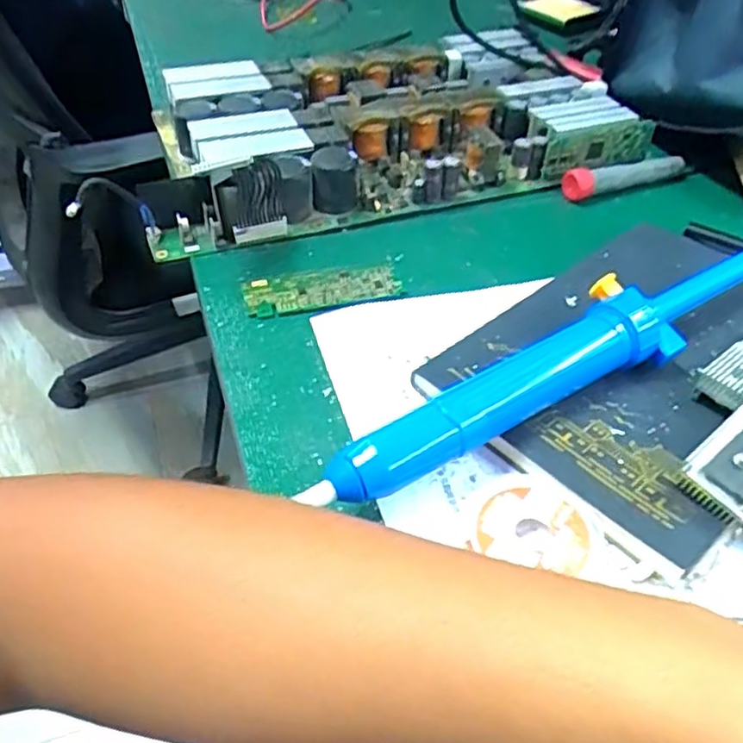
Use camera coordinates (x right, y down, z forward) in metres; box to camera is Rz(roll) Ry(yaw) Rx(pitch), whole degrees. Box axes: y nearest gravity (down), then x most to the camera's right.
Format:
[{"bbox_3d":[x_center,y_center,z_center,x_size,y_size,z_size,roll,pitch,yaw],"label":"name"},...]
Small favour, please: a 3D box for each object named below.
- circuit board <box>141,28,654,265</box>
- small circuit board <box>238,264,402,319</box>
[{"bbox_3d":[0.013,-0.182,0.485,0.347,0.041,0.207,-14,47,-15],"label":"circuit board"},{"bbox_3d":[-0.027,-0.046,0.377,0.087,0.005,0.032,-8,45,-10],"label":"small circuit board"}]

